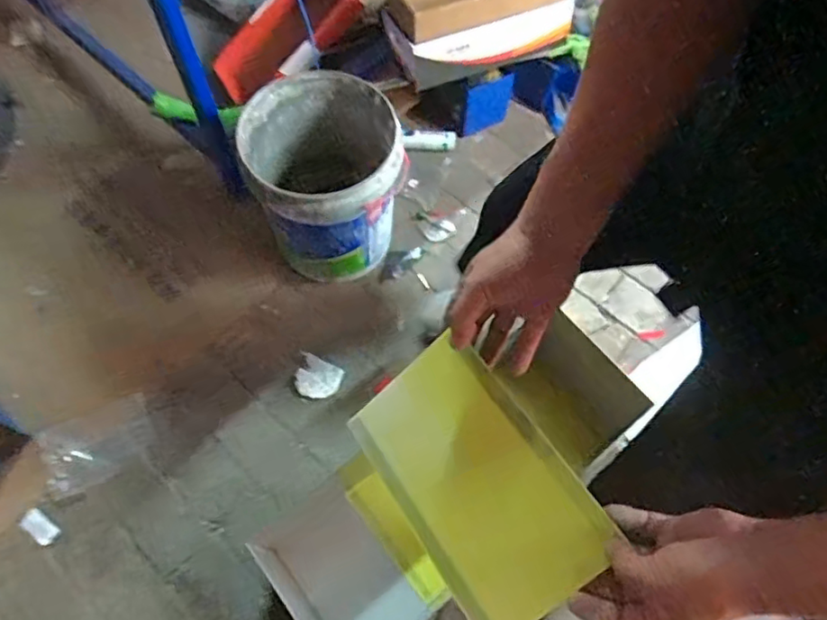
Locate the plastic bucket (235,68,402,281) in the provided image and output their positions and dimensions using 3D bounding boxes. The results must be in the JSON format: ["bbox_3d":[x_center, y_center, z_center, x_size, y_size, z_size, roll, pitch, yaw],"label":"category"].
[{"bbox_3d":[-0.176,-0.268,1.289,0.289,0.374,0.313,1,64,-1],"label":"plastic bucket"}]

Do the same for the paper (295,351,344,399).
[{"bbox_3d":[-0.214,0.145,1.303,0.107,0.029,0.084,29,67,12],"label":"paper"}]

